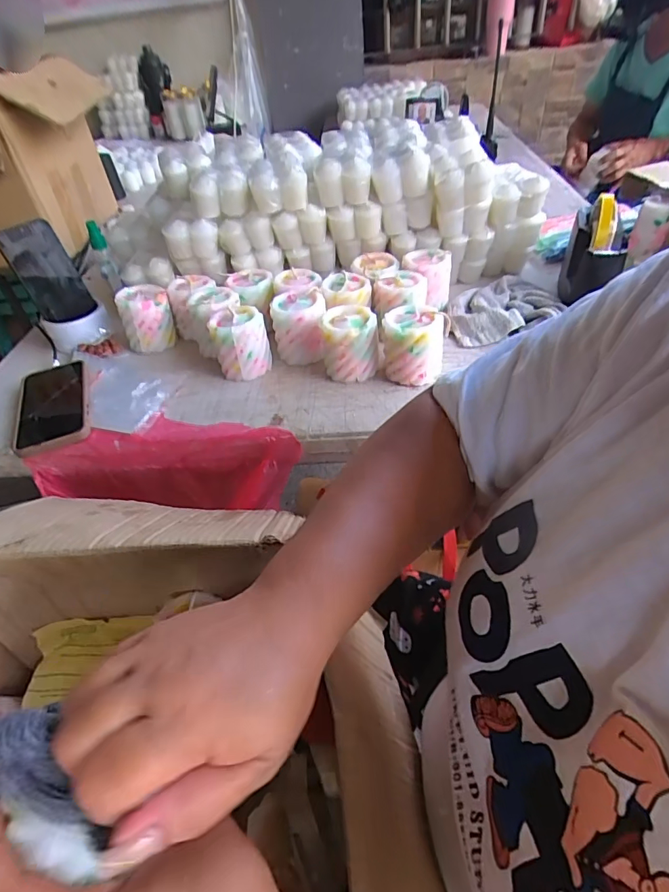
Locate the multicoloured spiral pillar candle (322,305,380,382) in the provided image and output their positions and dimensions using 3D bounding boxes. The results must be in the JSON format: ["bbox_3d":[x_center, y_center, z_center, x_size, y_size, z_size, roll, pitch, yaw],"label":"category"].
[{"bbox_3d":[0.021,-0.124,0.561,0.064,0.065,0.061,-3,44,6],"label":"multicoloured spiral pillar candle"}]

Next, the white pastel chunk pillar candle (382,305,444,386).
[{"bbox_3d":[0.093,-0.120,0.547,0.068,0.069,0.066,1,44,9],"label":"white pastel chunk pillar candle"}]

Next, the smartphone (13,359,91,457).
[{"bbox_3d":[-0.352,-0.049,0.578,0.088,0.015,0.158,-22,47,-12],"label":"smartphone"}]

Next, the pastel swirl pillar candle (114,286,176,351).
[{"bbox_3d":[-0.262,-0.180,0.654,0.071,0.070,0.061,-17,44,-9],"label":"pastel swirl pillar candle"}]

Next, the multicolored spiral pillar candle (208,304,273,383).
[{"bbox_3d":[-0.114,-0.124,0.573,0.064,0.080,0.052,-13,44,-5],"label":"multicolored spiral pillar candle"}]

